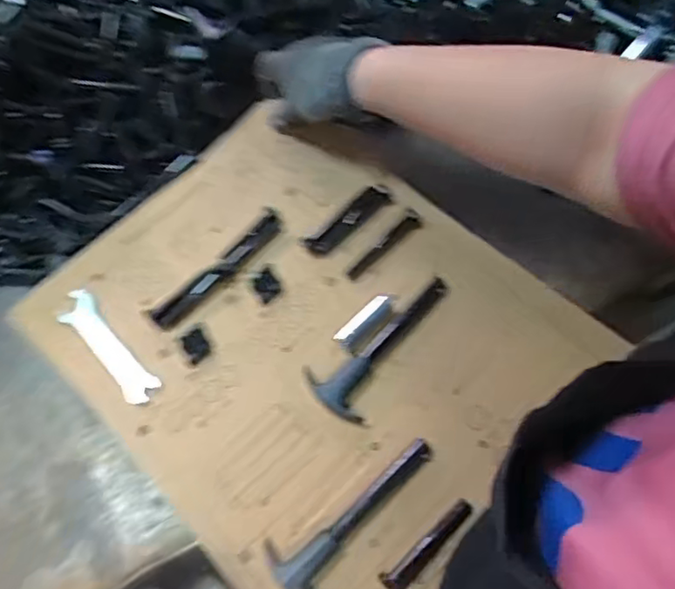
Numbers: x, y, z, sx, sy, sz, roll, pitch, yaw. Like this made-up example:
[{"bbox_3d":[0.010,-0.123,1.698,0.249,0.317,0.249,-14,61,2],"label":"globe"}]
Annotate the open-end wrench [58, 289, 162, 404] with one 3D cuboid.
[{"bbox_3d":[-0.175,0.039,0.468,0.026,0.008,0.107,-40,68,-14],"label":"open-end wrench"}]

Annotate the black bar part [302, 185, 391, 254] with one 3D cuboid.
[{"bbox_3d":[0.009,-0.060,0.497,0.078,0.010,0.021,-39,68,-14],"label":"black bar part"}]

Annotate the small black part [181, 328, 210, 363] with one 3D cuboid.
[{"bbox_3d":[-0.108,0.039,0.468,0.017,0.004,0.025,-27,66,-9],"label":"small black part"}]

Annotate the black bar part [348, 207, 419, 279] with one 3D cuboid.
[{"bbox_3d":[0.037,-0.039,0.487,0.074,0.009,0.014,-41,69,-15],"label":"black bar part"}]

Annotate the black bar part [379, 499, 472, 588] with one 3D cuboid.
[{"bbox_3d":[0.059,0.161,0.392,0.073,0.013,0.017,-41,69,-15],"label":"black bar part"}]

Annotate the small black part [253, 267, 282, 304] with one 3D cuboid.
[{"bbox_3d":[-0.056,-0.007,0.482,0.018,0.004,0.023,-34,67,-12],"label":"small black part"}]

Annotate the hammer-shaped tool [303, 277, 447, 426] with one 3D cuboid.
[{"bbox_3d":[0.037,0.037,0.455,0.128,0.011,0.053,-41,69,-15],"label":"hammer-shaped tool"}]

